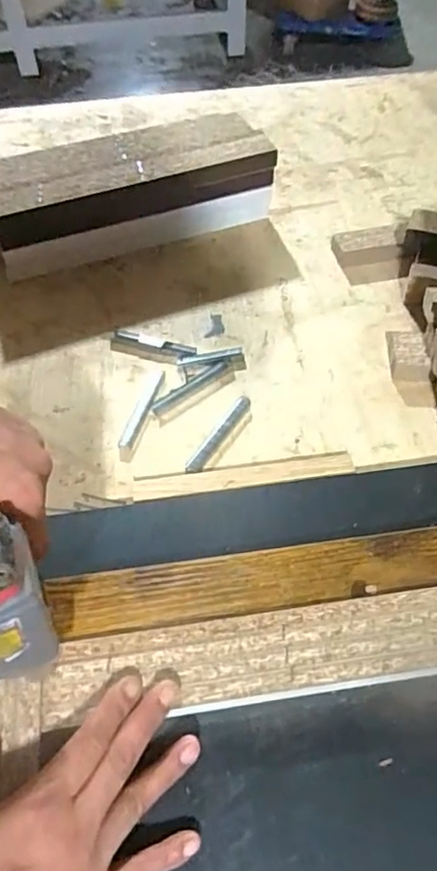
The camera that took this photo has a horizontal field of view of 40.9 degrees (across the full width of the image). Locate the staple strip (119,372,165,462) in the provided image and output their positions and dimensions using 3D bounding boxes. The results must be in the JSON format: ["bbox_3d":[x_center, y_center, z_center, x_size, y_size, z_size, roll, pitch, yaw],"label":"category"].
[{"bbox_3d":[-0.069,-0.021,0.531,0.016,0.004,0.105,10,55,10],"label":"staple strip"}]

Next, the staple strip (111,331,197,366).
[{"bbox_3d":[-0.066,-0.086,0.579,0.083,0.005,0.027,13,55,12],"label":"staple strip"}]

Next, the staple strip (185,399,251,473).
[{"bbox_3d":[0.002,-0.002,0.520,0.013,0.004,0.096,26,59,20],"label":"staple strip"}]

